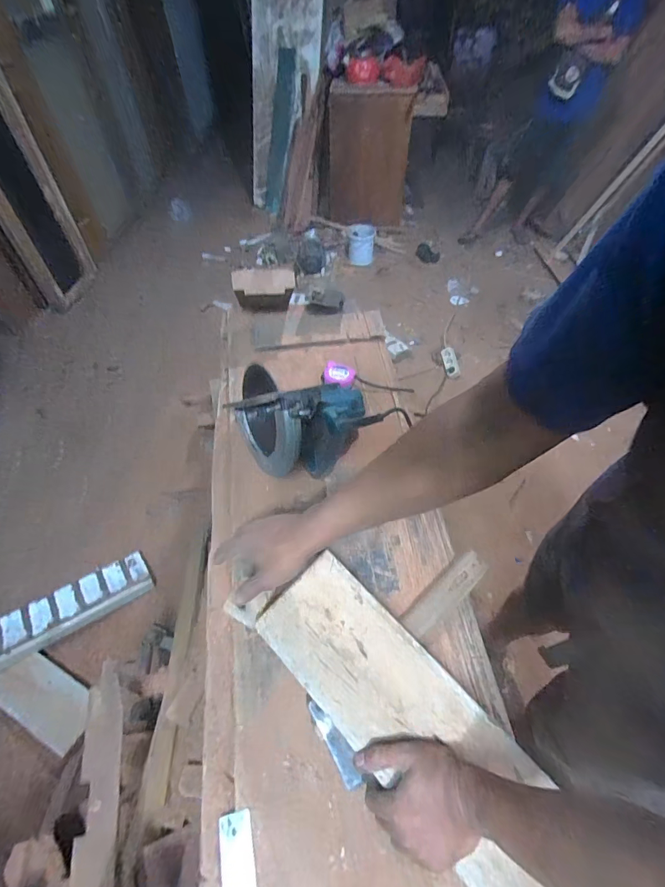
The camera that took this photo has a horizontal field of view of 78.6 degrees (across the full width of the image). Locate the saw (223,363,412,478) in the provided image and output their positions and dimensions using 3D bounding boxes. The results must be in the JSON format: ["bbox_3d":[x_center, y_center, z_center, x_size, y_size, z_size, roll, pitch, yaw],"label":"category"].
[{"bbox_3d":[-0.047,-0.035,0.716,0.248,0.199,0.175,-5,52,-7],"label":"saw"}]

